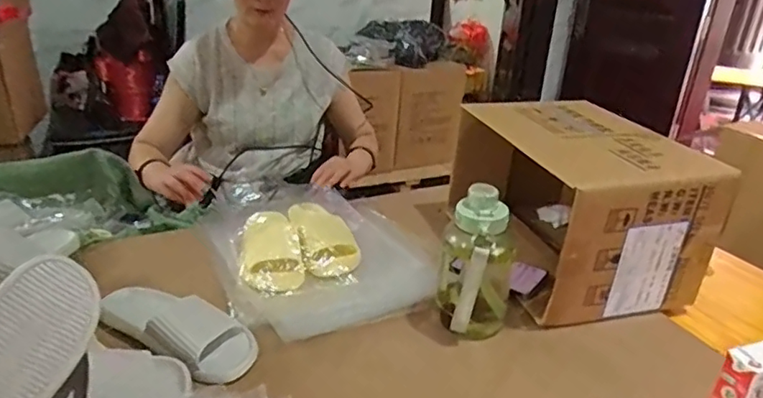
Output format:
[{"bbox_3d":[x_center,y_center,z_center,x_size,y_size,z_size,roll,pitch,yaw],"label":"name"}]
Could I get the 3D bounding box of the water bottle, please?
[{"bbox_3d":[0.138,0.101,0.815,0.107,0.218,0.091,9,25,12],"label":"water bottle"}]

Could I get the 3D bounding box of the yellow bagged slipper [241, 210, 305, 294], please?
[{"bbox_3d":[-0.196,0.089,0.981,0.110,0.056,0.178,-2,25,-11],"label":"yellow bagged slipper"}]

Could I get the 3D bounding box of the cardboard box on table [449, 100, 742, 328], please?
[{"bbox_3d":[0.335,-0.006,1.000,0.269,0.253,0.414,-4,26,-16],"label":"cardboard box on table"}]

